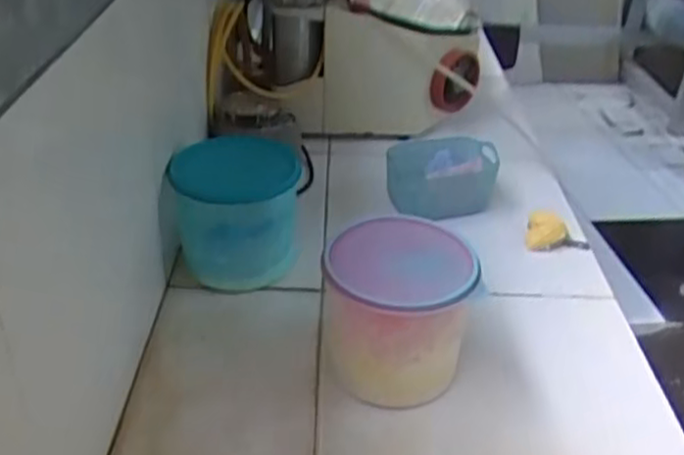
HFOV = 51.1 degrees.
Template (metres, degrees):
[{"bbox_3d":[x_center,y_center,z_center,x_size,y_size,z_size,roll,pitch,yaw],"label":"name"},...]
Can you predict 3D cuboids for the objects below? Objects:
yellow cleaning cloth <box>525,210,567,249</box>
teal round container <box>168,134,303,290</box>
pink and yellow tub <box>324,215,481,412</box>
[{"bbox_3d":[0.305,0.005,1.066,0.061,0.040,0.072,11,34,13],"label":"yellow cleaning cloth"},{"bbox_3d":[-0.149,-0.026,0.990,0.173,0.176,0.160,-3,34,-7],"label":"teal round container"},{"bbox_3d":[0.063,0.095,0.807,0.154,0.165,0.149,1,33,-1],"label":"pink and yellow tub"}]

